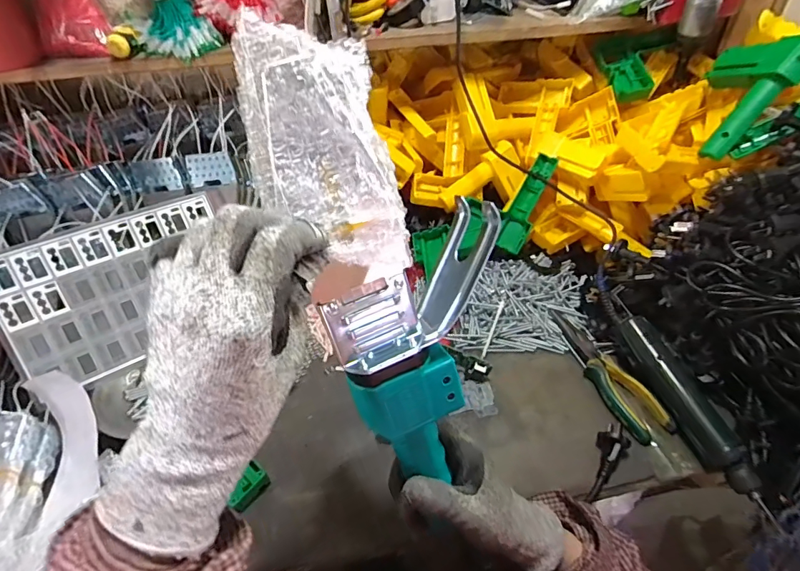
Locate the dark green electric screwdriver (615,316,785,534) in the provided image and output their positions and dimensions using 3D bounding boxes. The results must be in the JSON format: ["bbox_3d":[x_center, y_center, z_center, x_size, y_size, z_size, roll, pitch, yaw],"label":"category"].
[{"bbox_3d":[0.329,0.134,0.512,0.042,0.049,0.229,-14,47,-12],"label":"dark green electric screwdriver"}]

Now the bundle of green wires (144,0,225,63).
[{"bbox_3d":[-0.283,-0.348,0.548,0.091,0.108,0.044,-16,48,-14],"label":"bundle of green wires"}]

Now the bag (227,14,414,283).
[{"bbox_3d":[-0.039,-0.066,0.244,0.075,0.141,0.016,-19,23,-16],"label":"bag"}]

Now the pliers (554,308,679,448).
[{"bbox_3d":[0.256,0.109,0.562,0.051,0.020,0.189,-19,49,-17],"label":"pliers"}]

